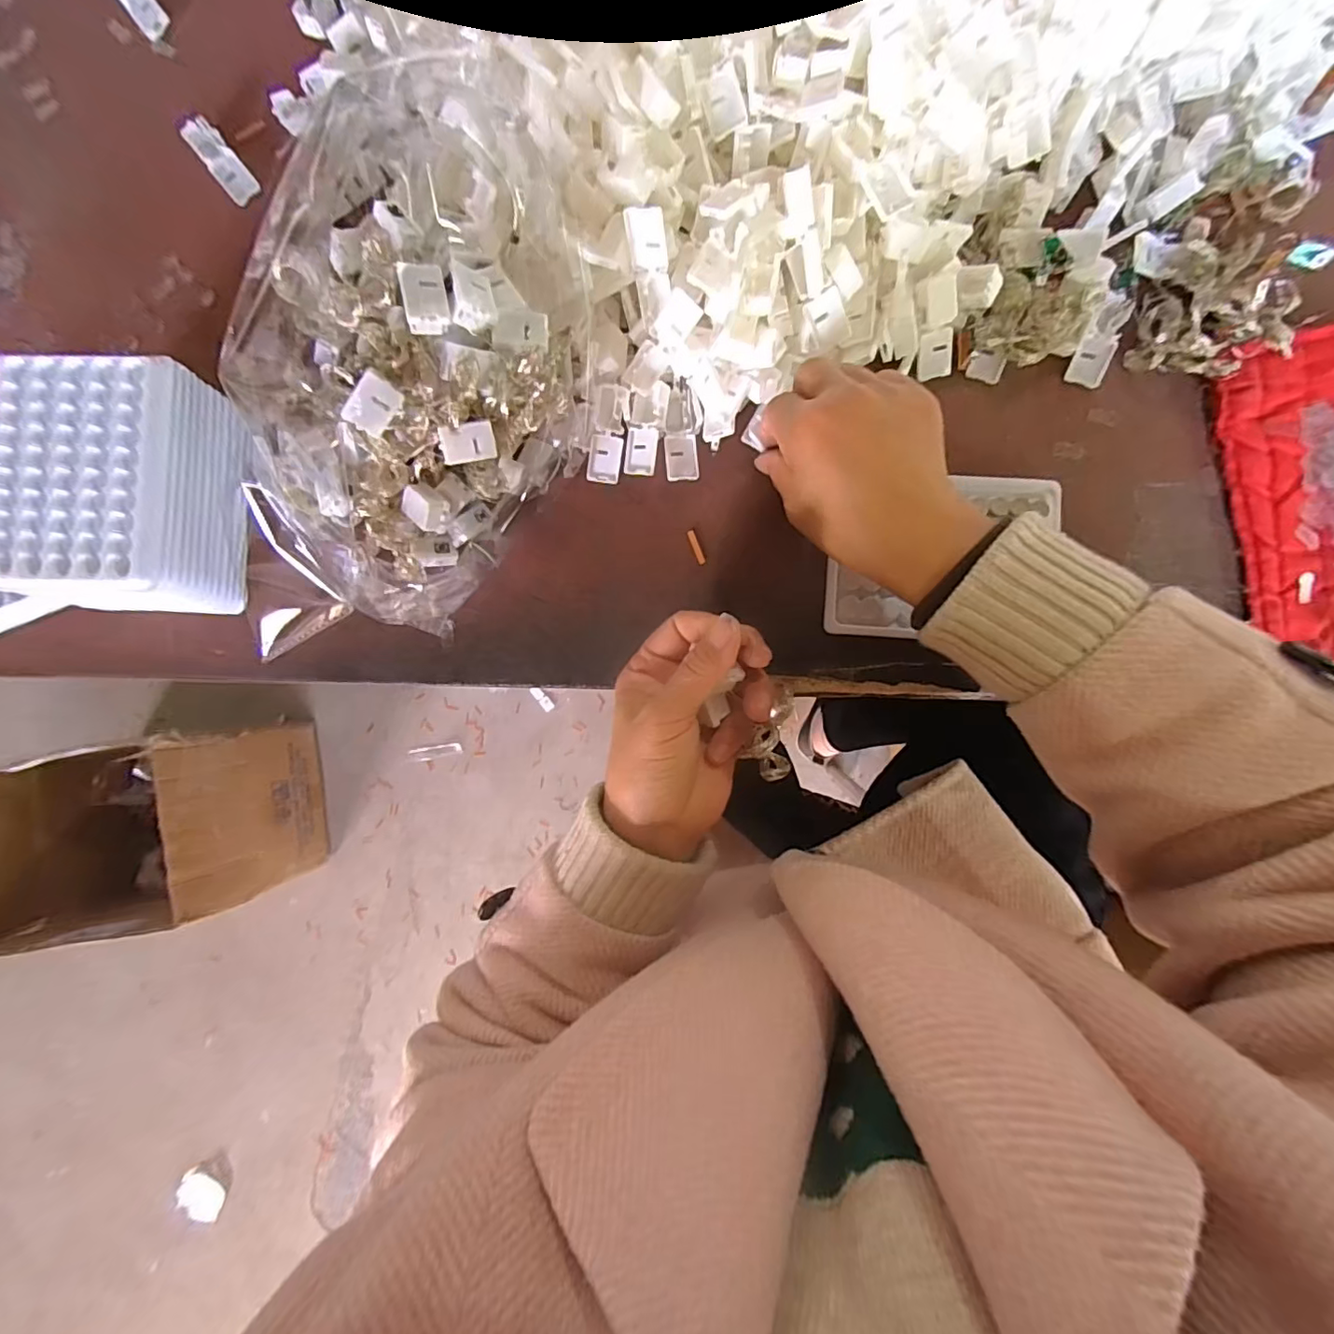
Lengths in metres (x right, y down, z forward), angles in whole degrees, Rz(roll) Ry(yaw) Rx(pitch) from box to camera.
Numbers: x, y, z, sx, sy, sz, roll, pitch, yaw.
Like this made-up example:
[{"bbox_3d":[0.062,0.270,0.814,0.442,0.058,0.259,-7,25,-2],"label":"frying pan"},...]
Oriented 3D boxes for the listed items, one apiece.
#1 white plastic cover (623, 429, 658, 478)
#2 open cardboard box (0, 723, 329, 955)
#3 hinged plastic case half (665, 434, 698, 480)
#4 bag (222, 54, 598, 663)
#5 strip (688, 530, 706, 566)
[{"bbox_3d":[-0.015,-0.133,0.346,0.019,0.004,0.027,12,99,16],"label":"white plastic cover"},{"bbox_3d":[-0.858,0.268,0.937,0.426,0.300,0.275,-11,88,3],"label":"open cardboard box"},{"bbox_3d":[0.009,-0.130,0.349,0.020,0.006,0.028,-5,88,3],"label":"hinged plastic case half"},{"bbox_3d":[-0.147,-0.156,0.312,0.202,0.102,0.273,14,89,4],"label":"bag"},{"bbox_3d":[0.019,-0.076,0.352,0.005,0.004,0.022,-20,87,3],"label":"strip"}]

